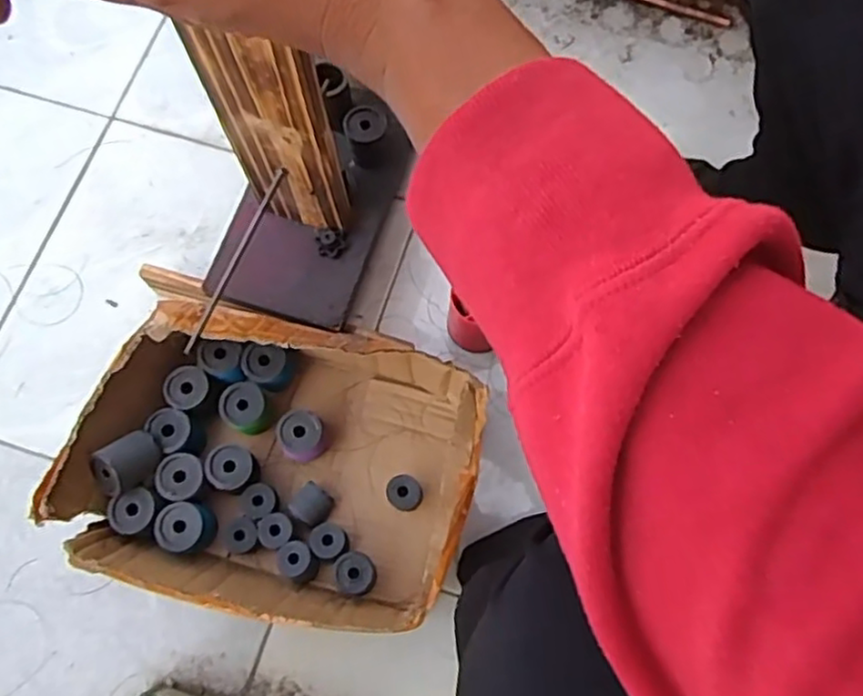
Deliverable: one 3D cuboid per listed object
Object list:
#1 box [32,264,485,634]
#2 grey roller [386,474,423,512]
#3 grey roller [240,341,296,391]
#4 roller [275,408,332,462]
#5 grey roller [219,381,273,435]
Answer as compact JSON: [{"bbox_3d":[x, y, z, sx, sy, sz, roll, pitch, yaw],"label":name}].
[{"bbox_3d":[-0.147,0.107,0.654,0.359,0.133,0.268,15,72,5],"label":"box"},{"bbox_3d":[-0.027,0.141,0.674,0.033,0.030,0.033,-10,72,-3],"label":"grey roller"},{"bbox_3d":[-0.168,0.021,0.710,0.045,0.060,0.041,0,72,0],"label":"grey roller"},{"bbox_3d":[-0.129,0.089,0.694,0.044,0.051,0.049,41,76,12],"label":"roller"},{"bbox_3d":[-0.188,0.062,0.701,0.042,0.046,0.044,0,72,0],"label":"grey roller"}]

